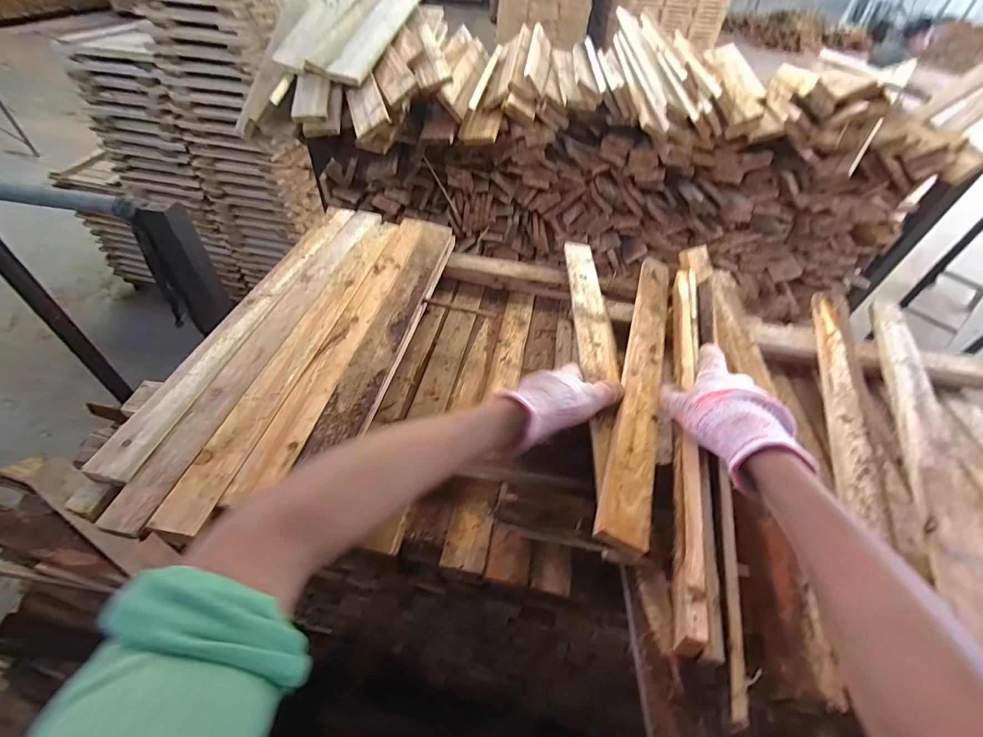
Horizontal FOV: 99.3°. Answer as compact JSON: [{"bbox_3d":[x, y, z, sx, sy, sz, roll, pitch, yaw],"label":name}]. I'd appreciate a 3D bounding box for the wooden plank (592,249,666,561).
[{"bbox_3d":[0.185,-0.013,0.501,0.043,0.014,0.484,17,44,11],"label":"wooden plank"}]

